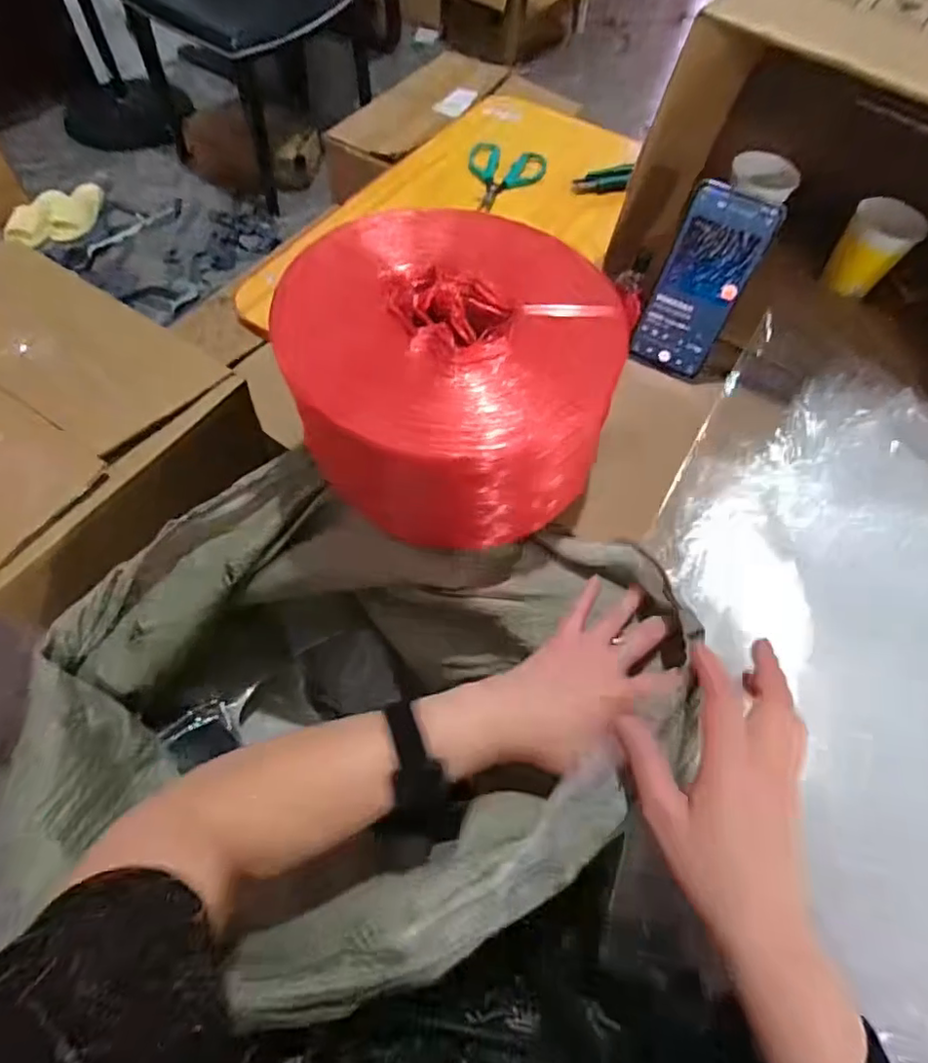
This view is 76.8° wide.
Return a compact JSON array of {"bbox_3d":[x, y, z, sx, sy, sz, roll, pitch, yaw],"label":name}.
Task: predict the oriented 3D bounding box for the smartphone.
[{"bbox_3d":[0.216,-0.222,0.535,0.077,0.158,0.007,24,42,9],"label":"smartphone"}]

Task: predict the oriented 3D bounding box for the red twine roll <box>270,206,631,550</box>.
[{"bbox_3d":[-0.013,-0.130,0.494,0.233,0.137,0.271,-31,67,-18],"label":"red twine roll"}]

